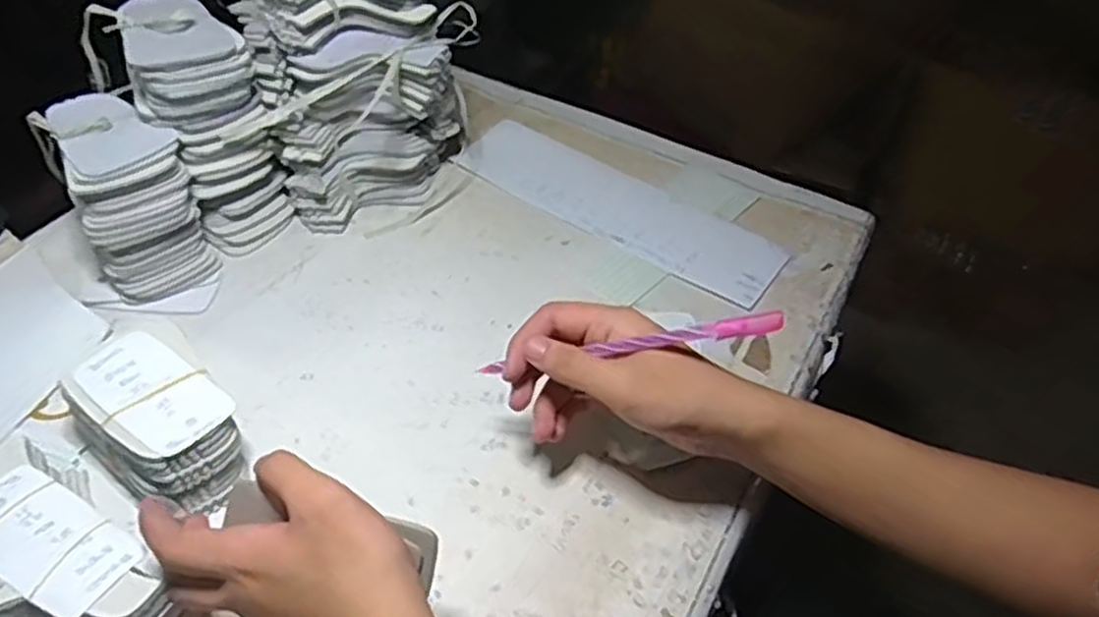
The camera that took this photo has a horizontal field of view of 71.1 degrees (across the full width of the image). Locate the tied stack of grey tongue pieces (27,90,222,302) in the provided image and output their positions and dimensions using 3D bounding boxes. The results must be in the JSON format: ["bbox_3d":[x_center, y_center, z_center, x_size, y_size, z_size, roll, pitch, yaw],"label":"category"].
[{"bbox_3d":[-0.320,-0.083,0.595,0.081,0.121,0.098,-26,52,-24],"label":"tied stack of grey tongue pieces"}]

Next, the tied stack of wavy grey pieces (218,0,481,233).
[{"bbox_3d":[-0.164,-0.195,0.648,0.183,0.211,0.126,-20,50,-20],"label":"tied stack of wavy grey pieces"}]

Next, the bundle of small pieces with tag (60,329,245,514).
[{"bbox_3d":[-0.245,0.078,0.486,0.109,0.065,0.072,32,53,26],"label":"bundle of small pieces with tag"}]

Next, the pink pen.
[{"bbox_3d":[0.039,0.023,0.438,0.185,0.014,0.009,-12,41,26],"label":"pink pen"}]

